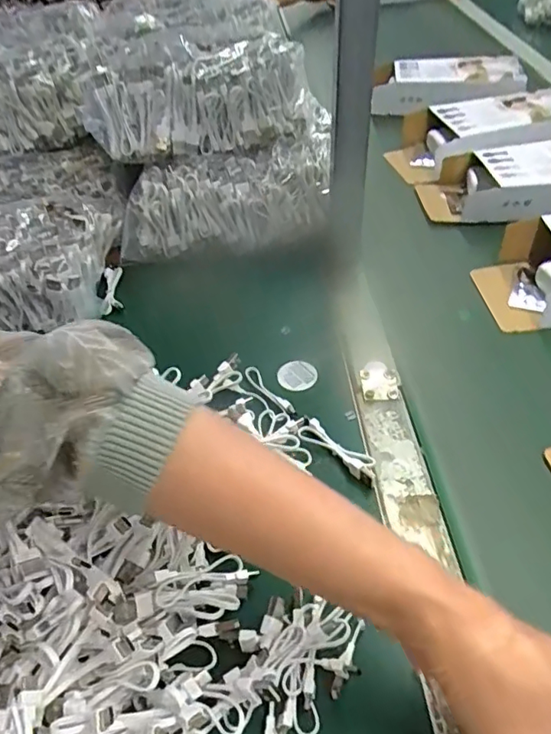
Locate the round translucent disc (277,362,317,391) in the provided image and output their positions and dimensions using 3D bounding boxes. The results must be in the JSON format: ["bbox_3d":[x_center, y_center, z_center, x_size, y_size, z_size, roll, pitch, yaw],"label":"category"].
[{"bbox_3d":[0.019,0.007,0.484,0.033,0.006,0.031,-5,54,7],"label":"round translucent disc"}]

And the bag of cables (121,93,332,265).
[{"bbox_3d":[-0.047,-0.178,0.585,0.239,0.090,0.077,-16,49,-10],"label":"bag of cables"}]

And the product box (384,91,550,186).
[{"bbox_3d":[0.288,-0.312,0.743,0.249,0.064,0.115,-9,48,-4],"label":"product box"}]

